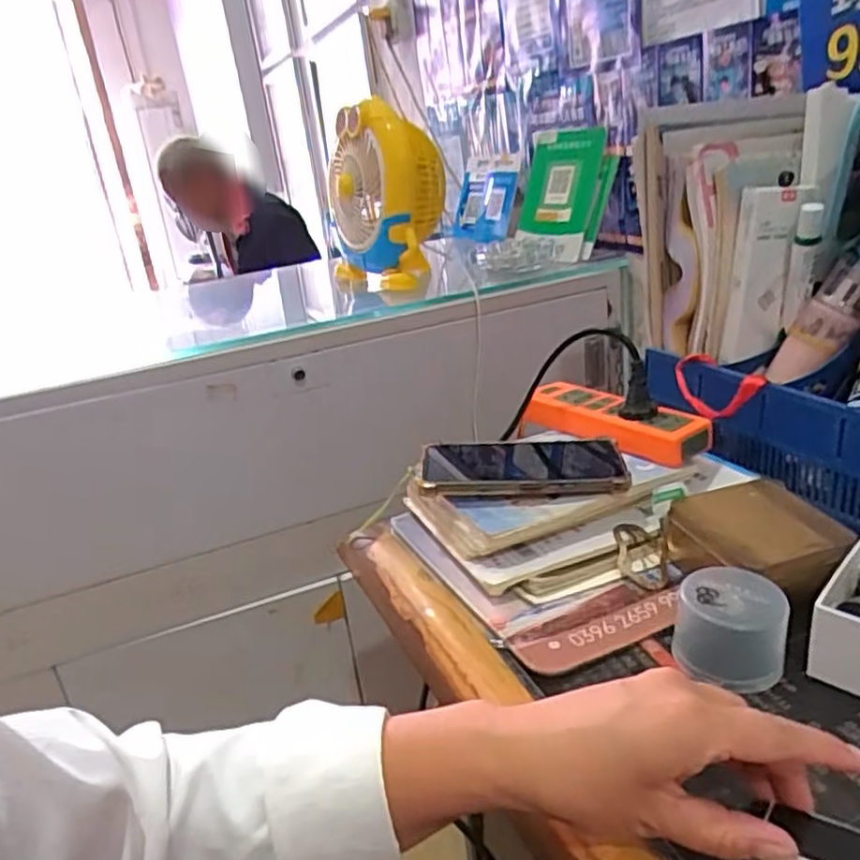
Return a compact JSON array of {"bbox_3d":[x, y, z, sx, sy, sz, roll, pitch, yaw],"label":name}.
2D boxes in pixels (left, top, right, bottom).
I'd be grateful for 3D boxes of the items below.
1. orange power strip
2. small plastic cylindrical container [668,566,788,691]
[{"bbox_3d":[0.167,-0.009,0.652,0.172,0.033,0.070,14,31,42],"label":"orange power strip"},{"bbox_3d":[0.187,0.127,0.450,0.061,0.061,0.057,-7,23,3],"label":"small plastic cylindrical container"}]

